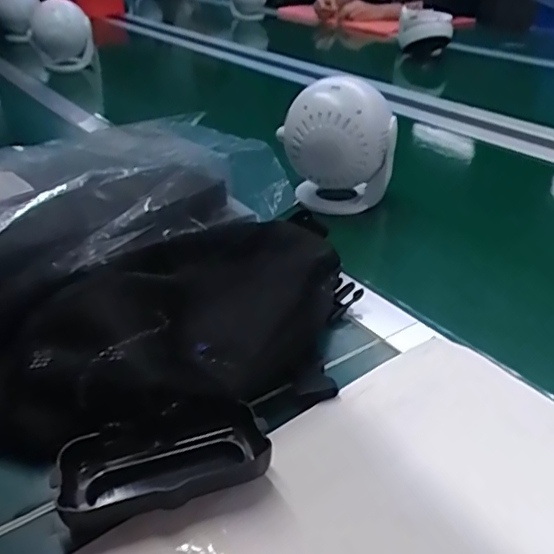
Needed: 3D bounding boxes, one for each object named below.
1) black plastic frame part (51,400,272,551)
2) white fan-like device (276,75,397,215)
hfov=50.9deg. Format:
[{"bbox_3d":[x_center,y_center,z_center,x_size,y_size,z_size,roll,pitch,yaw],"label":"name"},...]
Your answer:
[{"bbox_3d":[-0.064,0.104,0.324,0.112,0.025,0.056,-11,33,-16],"label":"black plastic frame part"},{"bbox_3d":[0.065,-0.137,0.615,0.112,0.132,0.075,6,32,10],"label":"white fan-like device"}]

